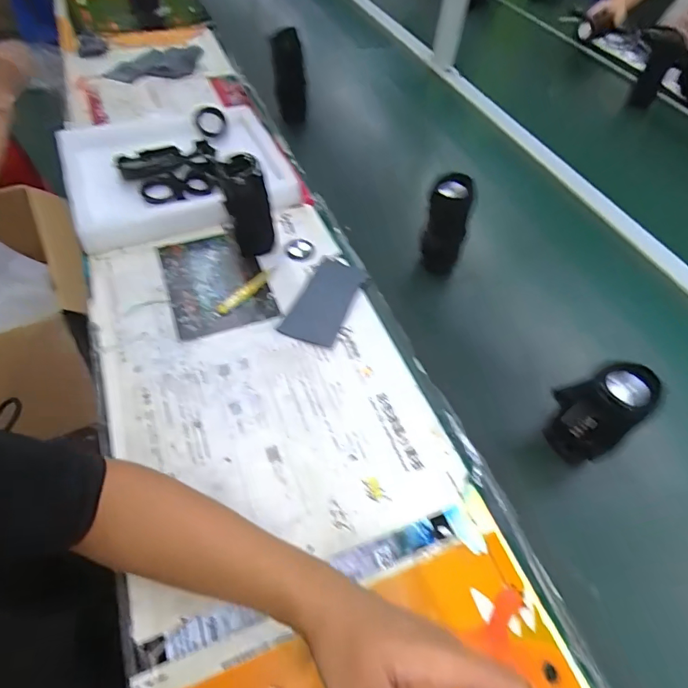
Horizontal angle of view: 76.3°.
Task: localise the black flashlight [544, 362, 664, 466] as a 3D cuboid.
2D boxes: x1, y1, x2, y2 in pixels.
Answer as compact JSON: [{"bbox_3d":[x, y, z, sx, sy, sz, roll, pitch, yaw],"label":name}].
[{"bbox_3d":[0.275,0.079,0.487,0.050,0.150,0.074,-8,55,-10],"label":"black flashlight"}]

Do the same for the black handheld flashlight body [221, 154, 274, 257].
[{"bbox_3d":[-0.142,-0.209,0.650,0.063,0.139,0.056,-10,55,-11],"label":"black handheld flashlight body"}]

